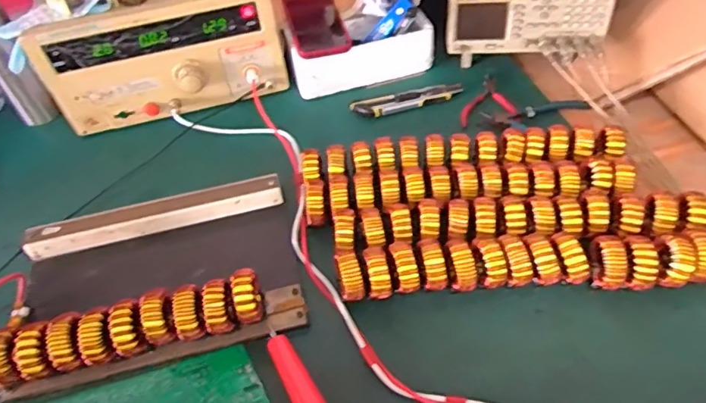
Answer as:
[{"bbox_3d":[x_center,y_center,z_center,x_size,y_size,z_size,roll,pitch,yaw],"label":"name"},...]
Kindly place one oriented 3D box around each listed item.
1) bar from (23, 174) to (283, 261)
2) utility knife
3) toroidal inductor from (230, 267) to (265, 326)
[{"bbox_3d":[-0.231,0.016,0.610,0.289,0.030,0.032,-14,48,-6],"label":"bar"},{"bbox_3d":[0.078,-0.149,0.743,0.158,0.016,0.030,-15,49,-8],"label":"utility knife"},{"bbox_3d":[-0.102,0.097,0.504,0.025,0.053,0.046,-14,48,-7],"label":"toroidal inductor"}]

